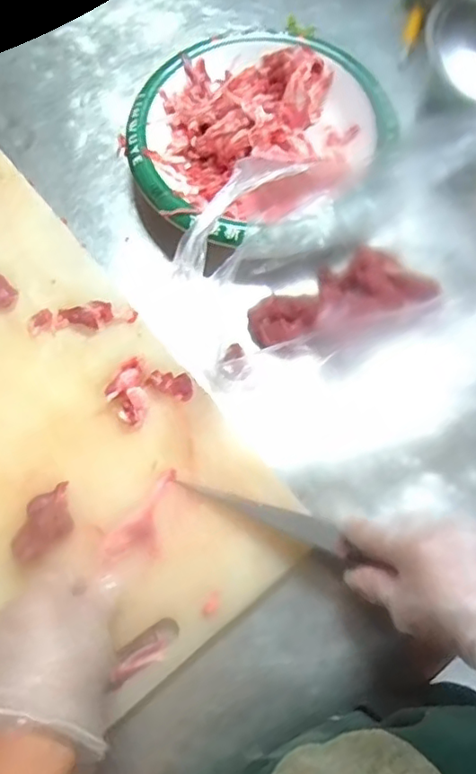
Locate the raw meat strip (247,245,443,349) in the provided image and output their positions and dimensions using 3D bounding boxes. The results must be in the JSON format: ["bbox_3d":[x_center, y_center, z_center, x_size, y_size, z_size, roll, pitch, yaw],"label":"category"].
[{"bbox_3d":[0.085,-0.079,0.508,0.153,0.029,0.069,-17,70,-8],"label":"raw meat strip"}]

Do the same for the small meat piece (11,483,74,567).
[{"bbox_3d":[-0.143,0.099,0.438,0.048,0.017,0.043,-27,71,-11],"label":"small meat piece"}]

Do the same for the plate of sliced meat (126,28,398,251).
[{"bbox_3d":[0.022,-0.254,0.578,0.242,0.075,0.215,-2,68,-2],"label":"plate of sliced meat"}]

